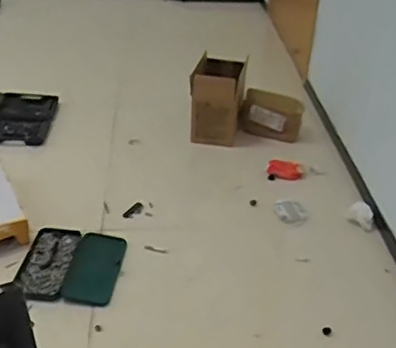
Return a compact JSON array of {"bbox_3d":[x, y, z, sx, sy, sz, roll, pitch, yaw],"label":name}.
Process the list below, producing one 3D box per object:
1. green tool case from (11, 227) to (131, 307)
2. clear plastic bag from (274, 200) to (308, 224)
[{"bbox_3d":[-0.318,0.216,1.493,0.238,0.026,0.247,6,33,5],"label":"green tool case"},{"bbox_3d":[0.257,0.106,1.653,0.082,0.022,0.088,-8,34,-16],"label":"clear plastic bag"}]

